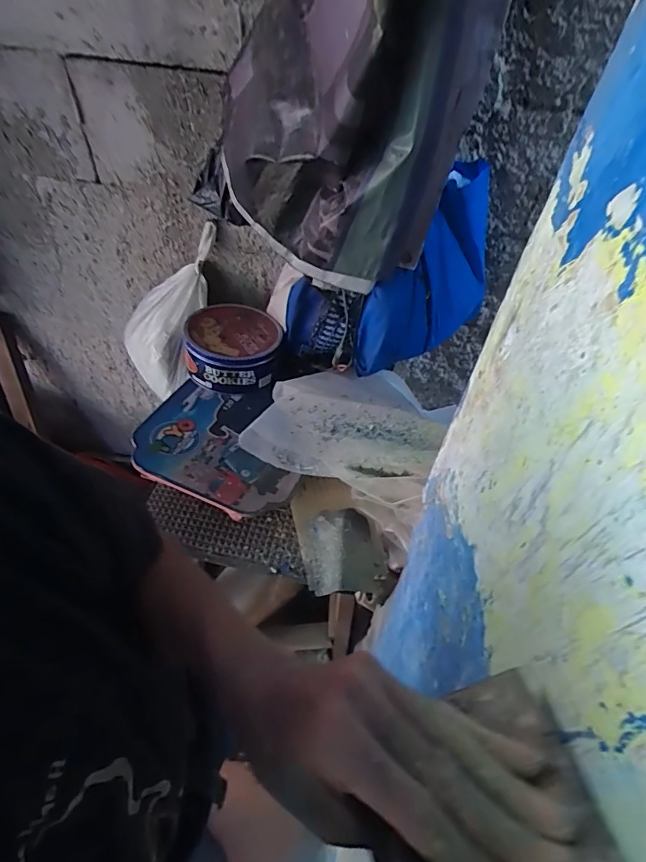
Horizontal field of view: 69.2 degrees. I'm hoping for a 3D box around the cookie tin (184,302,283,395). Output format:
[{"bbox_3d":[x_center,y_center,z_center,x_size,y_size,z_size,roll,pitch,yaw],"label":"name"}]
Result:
[{"bbox_3d":[-0.177,-0.165,0.930,0.184,0.080,0.181,1,52,-2],"label":"cookie tin"}]

